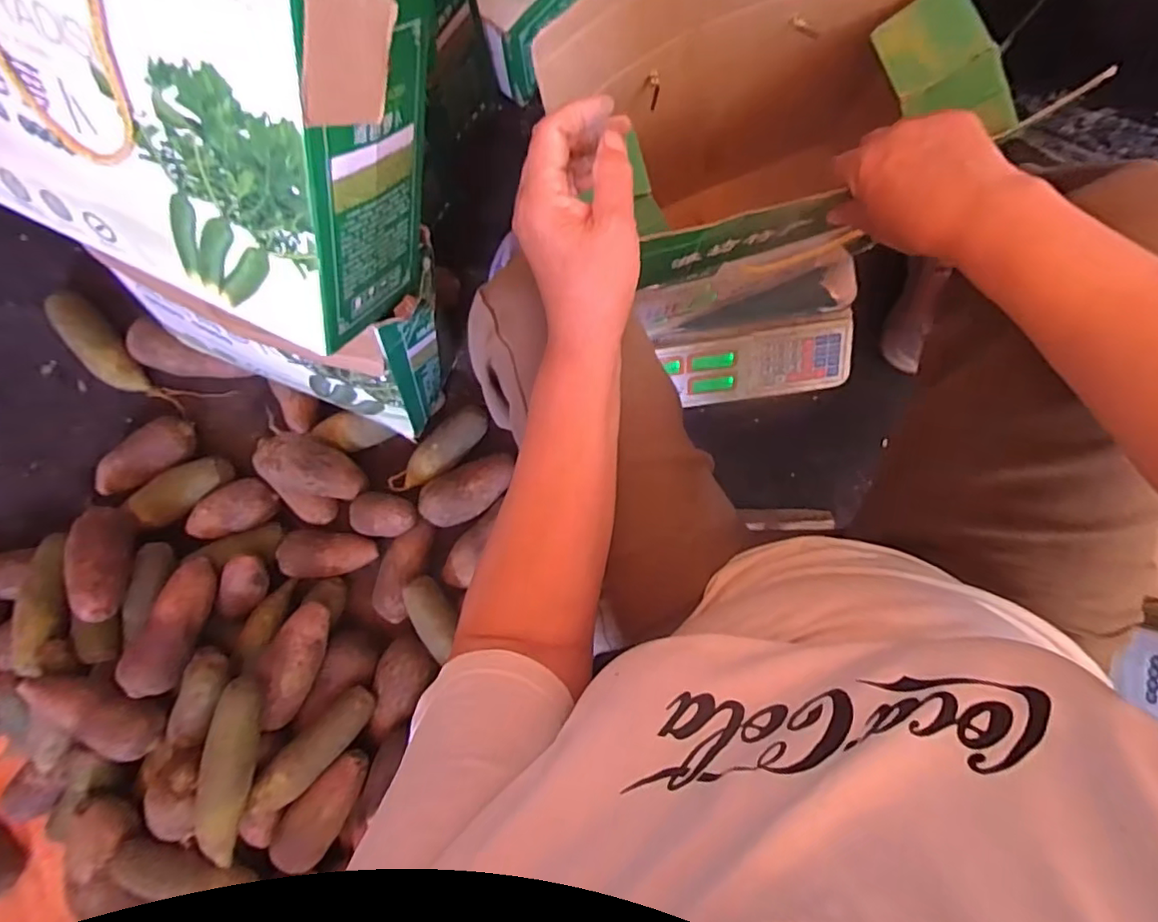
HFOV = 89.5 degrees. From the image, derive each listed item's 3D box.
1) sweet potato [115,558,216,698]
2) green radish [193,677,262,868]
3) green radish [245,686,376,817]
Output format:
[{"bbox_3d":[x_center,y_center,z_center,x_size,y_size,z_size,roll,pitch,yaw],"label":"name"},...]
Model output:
[{"bbox_3d":[-0.509,0.201,0.728,0.056,0.048,0.170,9,63,5],"label":"sweet potato"},{"bbox_3d":[-0.399,0.349,0.663,0.051,0.057,0.184,-2,88,4],"label":"green radish"},{"bbox_3d":[-0.329,0.358,0.723,0.051,0.052,0.174,42,64,5],"label":"green radish"}]

